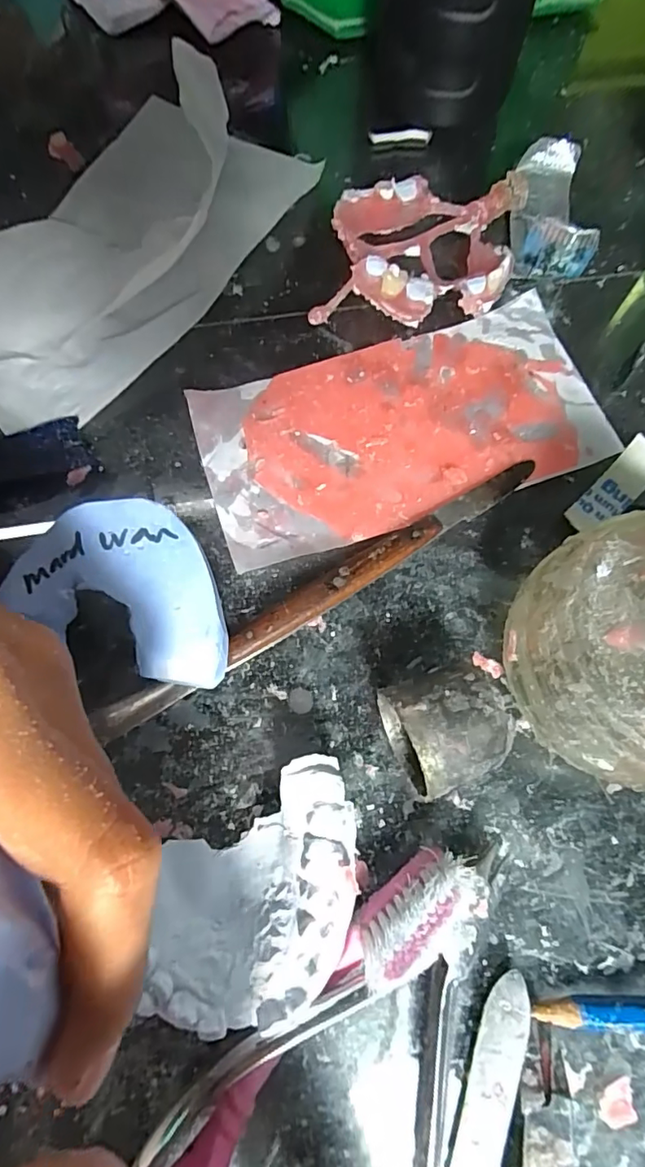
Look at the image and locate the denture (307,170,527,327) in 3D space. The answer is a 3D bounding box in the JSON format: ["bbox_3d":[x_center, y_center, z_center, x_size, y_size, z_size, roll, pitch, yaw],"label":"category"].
[{"bbox_3d":[0.040,-0.131,0.211,0.070,0.018,0.089,12,73,3],"label":"denture"}]

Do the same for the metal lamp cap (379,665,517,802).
[{"bbox_3d":[0.035,0.043,0.152,0.030,0.032,0.030,-10,73,-4],"label":"metal lamp cap"}]

